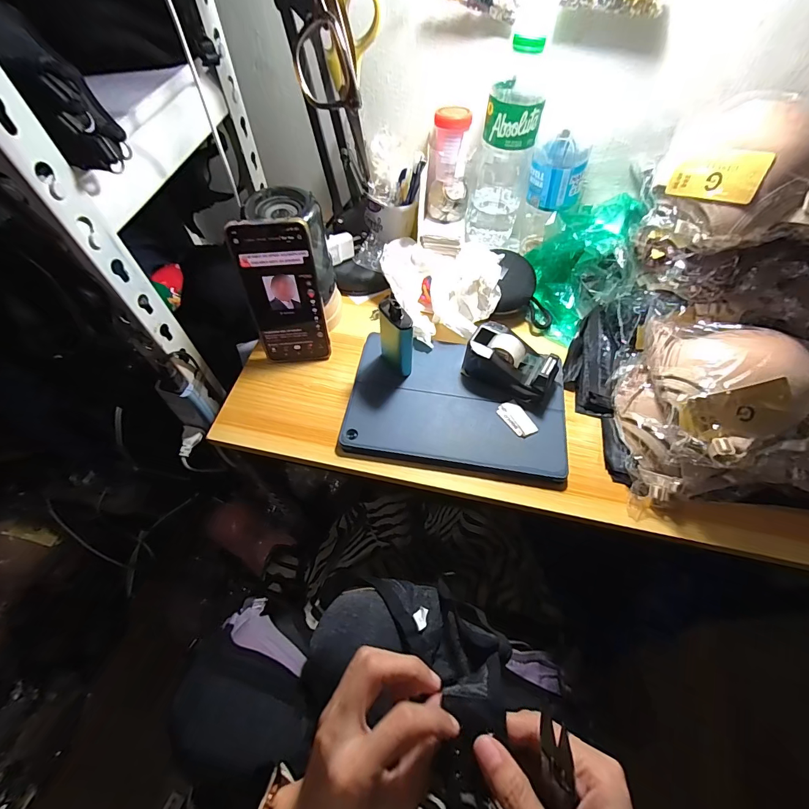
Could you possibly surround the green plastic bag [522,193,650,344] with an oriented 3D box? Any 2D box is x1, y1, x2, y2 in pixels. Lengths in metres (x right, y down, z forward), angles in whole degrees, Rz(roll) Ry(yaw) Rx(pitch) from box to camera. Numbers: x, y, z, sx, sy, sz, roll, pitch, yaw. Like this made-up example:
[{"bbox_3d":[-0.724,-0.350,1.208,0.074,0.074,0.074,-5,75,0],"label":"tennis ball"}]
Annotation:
[{"bbox_3d":[0.210,-0.179,0.482,0.097,0.076,0.188,27,105,14],"label":"green plastic bag"}]

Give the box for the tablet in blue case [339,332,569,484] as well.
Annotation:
[{"bbox_3d":[0.059,-0.002,0.434,0.237,0.011,0.152,8,60,4],"label":"tablet in blue case"}]

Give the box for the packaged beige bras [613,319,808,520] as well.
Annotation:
[{"bbox_3d":[0.353,0.013,0.363,0.242,0.133,0.160,3,59,1],"label":"packaged beige bras"}]

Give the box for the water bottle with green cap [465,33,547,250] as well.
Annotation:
[{"bbox_3d":[0.120,-0.292,0.453,0.060,0.206,0.059,18,61,9],"label":"water bottle with green cap"}]

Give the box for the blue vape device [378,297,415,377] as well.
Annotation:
[{"bbox_3d":[-0.011,-0.074,0.416,0.046,0.092,0.017,40,67,20],"label":"blue vape device"}]

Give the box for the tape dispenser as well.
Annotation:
[{"bbox_3d":[0.122,-0.044,0.432,0.103,0.044,0.057,25,62,13],"label":"tape dispenser"}]

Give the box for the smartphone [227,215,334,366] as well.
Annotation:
[{"bbox_3d":[-0.129,-0.113,0.417,0.075,0.165,0.007,-5,46,-5],"label":"smartphone"}]

